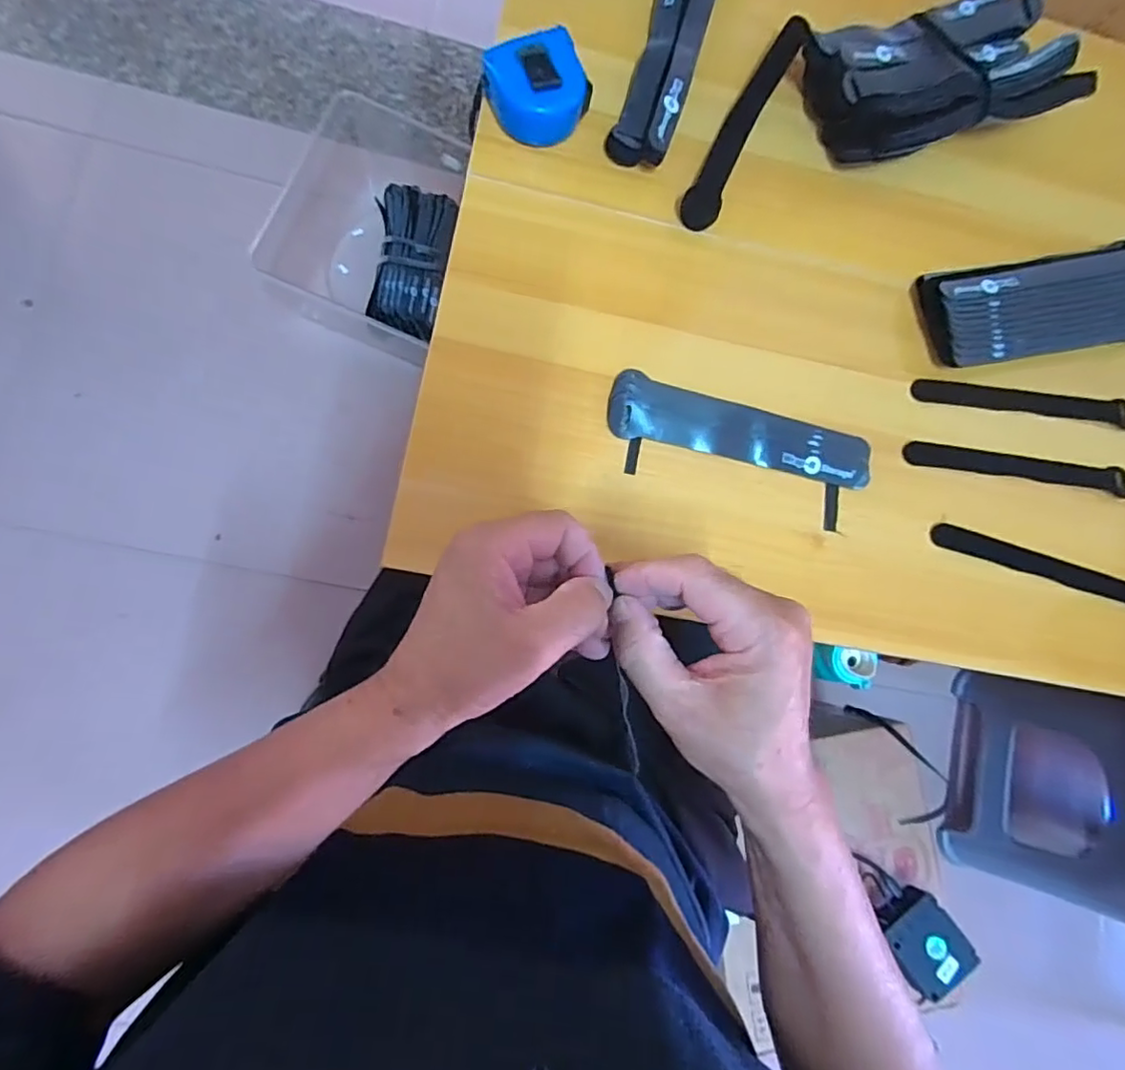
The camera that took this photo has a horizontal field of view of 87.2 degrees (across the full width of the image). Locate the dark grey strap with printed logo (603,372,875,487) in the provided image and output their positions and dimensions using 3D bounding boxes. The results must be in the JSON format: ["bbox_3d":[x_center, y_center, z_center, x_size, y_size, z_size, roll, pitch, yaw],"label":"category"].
[{"bbox_3d":[0.132,-0.076,0.438,0.198,0.008,0.046,15,80,-5],"label":"dark grey strap with printed logo"}]

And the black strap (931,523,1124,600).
[{"bbox_3d":[0.377,0.026,0.454,0.190,0.011,0.023,17,80,-5],"label":"black strap"}]

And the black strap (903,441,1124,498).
[{"bbox_3d":[0.363,-0.054,0.470,0.190,0.009,0.022,7,81,-7],"label":"black strap"}]

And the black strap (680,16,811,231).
[{"bbox_3d":[0.142,-0.322,0.459,0.027,0.009,0.192,27,79,-3],"label":"black strap"}]

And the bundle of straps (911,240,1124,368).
[{"bbox_3d":[0.386,-0.184,0.470,0.192,0.034,0.077,-10,83,-9],"label":"bundle of straps"}]

